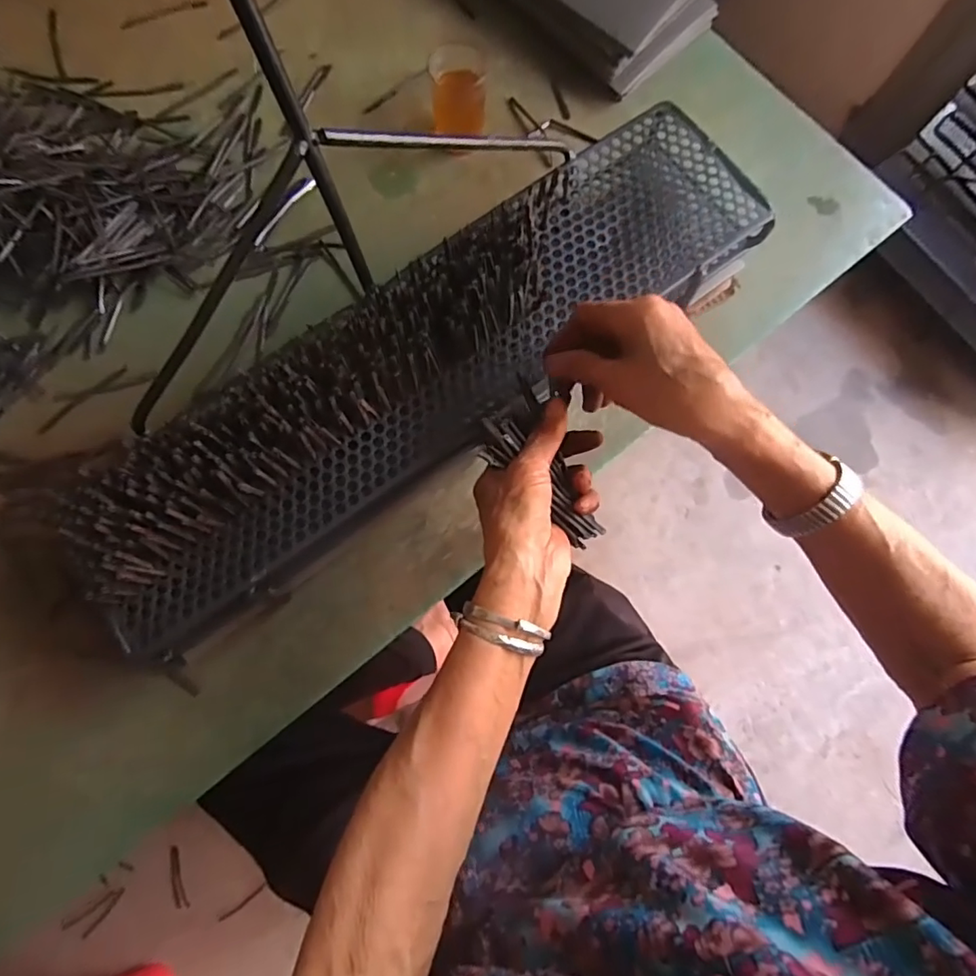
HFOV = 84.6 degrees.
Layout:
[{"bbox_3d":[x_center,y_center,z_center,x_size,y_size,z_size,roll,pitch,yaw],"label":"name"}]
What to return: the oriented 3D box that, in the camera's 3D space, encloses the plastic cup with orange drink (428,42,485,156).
[{"bbox_3d":[-0.029,-0.380,0.526,0.050,0.071,0.046,0,78,-1],"label":"plastic cup with orange drink"}]

